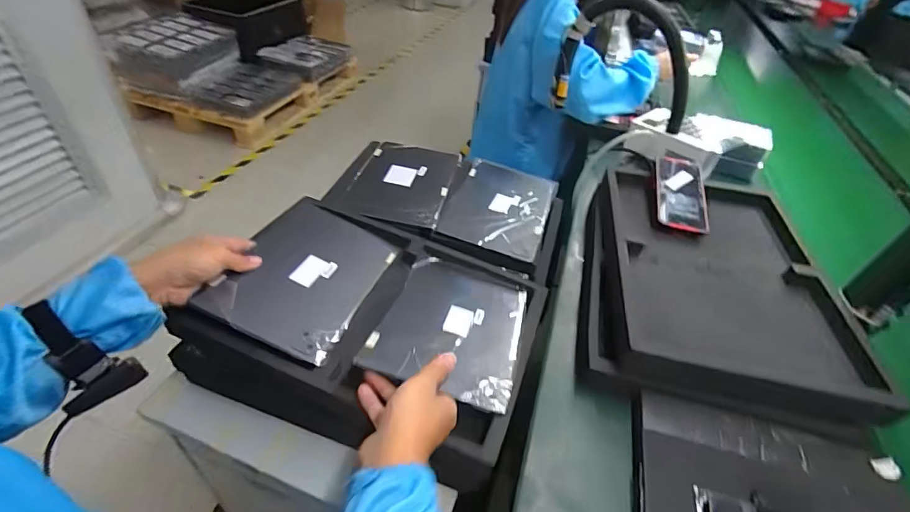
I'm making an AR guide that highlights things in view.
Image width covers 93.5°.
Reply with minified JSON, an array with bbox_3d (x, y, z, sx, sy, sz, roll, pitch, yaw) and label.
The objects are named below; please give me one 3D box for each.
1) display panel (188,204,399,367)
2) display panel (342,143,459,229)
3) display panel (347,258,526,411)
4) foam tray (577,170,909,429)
[{"bbox_3d":[-0.193,0.021,0.575,0.165,0.009,0.241,26,37,1],"label":"display panel"},{"bbox_3d":[-0.098,-0.143,0.799,0.173,0.017,0.244,11,43,5],"label":"display panel"},{"bbox_3d":[0.002,0.082,0.550,0.166,0.007,0.242,17,28,7],"label":"display panel"},{"bbox_3d":[0.365,0.018,0.622,0.324,0.063,0.433,14,43,8],"label":"foam tray"}]

